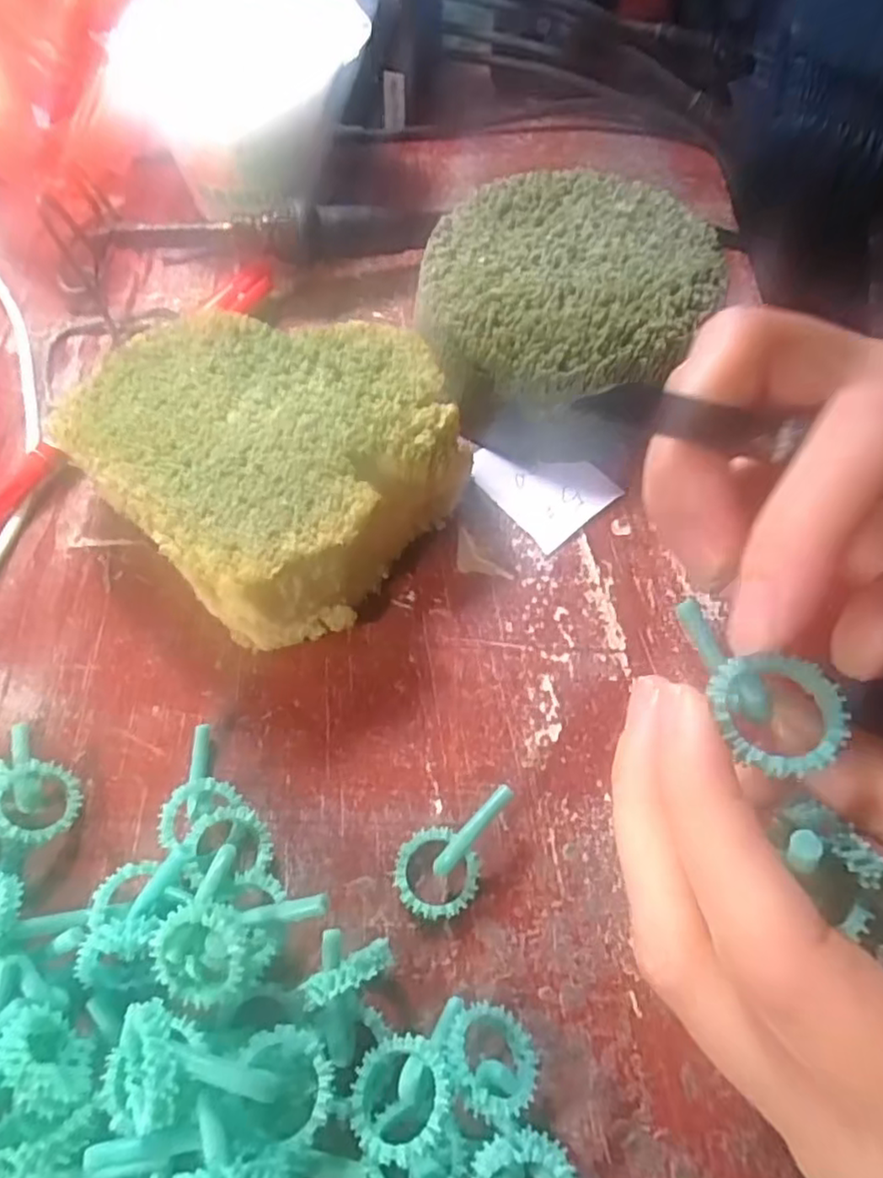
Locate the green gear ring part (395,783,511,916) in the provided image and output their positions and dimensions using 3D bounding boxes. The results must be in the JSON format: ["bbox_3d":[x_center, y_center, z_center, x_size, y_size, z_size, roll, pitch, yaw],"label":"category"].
[{"bbox_3d":[0.002,0.065,0.167,0.020,0.013,0.035,21,63,11],"label":"green gear ring part"}]

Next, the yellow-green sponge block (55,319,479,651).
[{"bbox_3d":[-0.052,-0.041,0.208,0.100,0.043,0.105,-41,69,-20],"label":"yellow-green sponge block"}]

